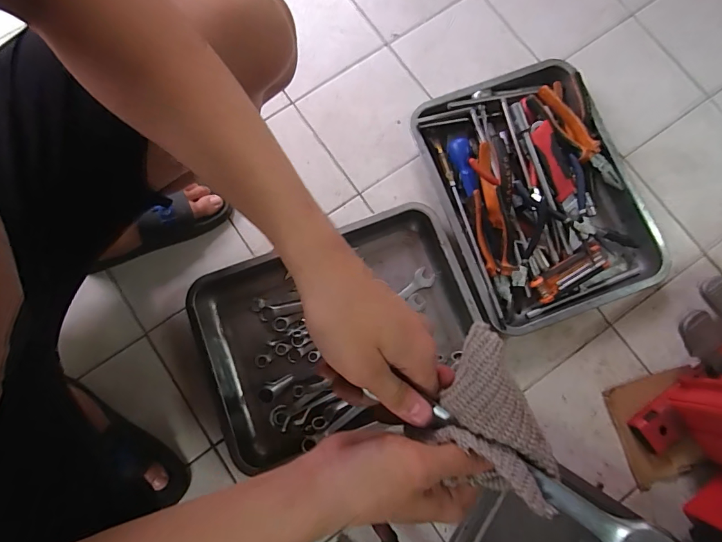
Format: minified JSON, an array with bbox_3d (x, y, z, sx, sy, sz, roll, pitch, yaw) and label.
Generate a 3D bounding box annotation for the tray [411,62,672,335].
[{"bbox_3d":[0.278,-0.126,0.651,0.294,0.064,0.390,-21,81,-4],"label":"tray"}]

